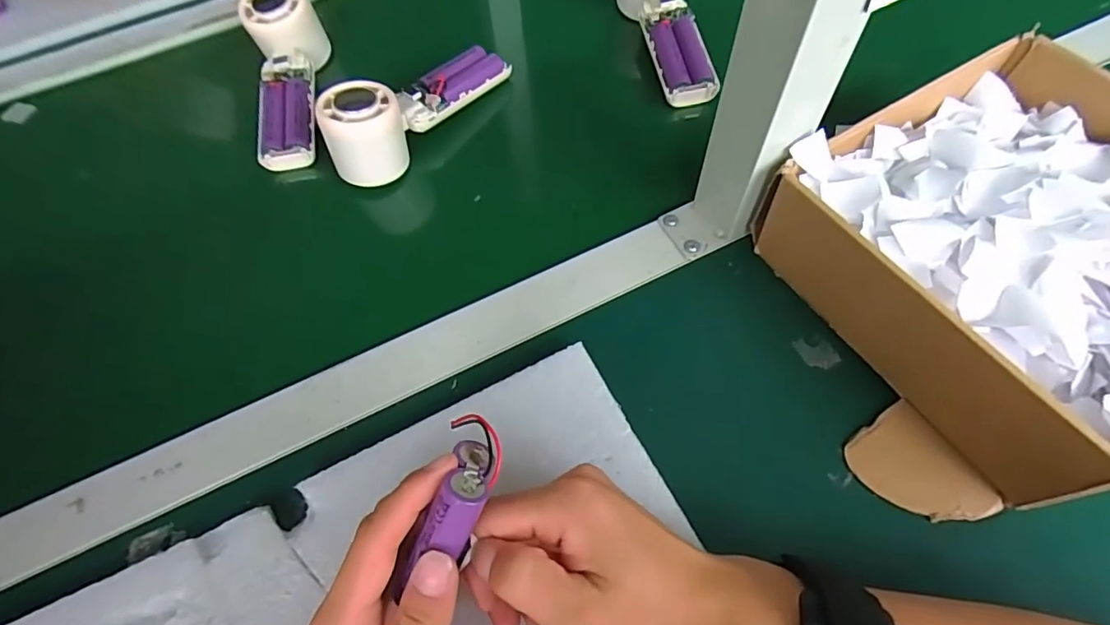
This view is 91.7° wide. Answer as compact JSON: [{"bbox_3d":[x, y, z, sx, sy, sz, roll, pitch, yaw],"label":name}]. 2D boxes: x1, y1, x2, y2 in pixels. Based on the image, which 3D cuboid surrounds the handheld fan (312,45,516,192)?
[{"bbox_3d":[-0.108,-0.168,0.414,0.049,0.052,0.160,34,68,20],"label":"handheld fan"}]

